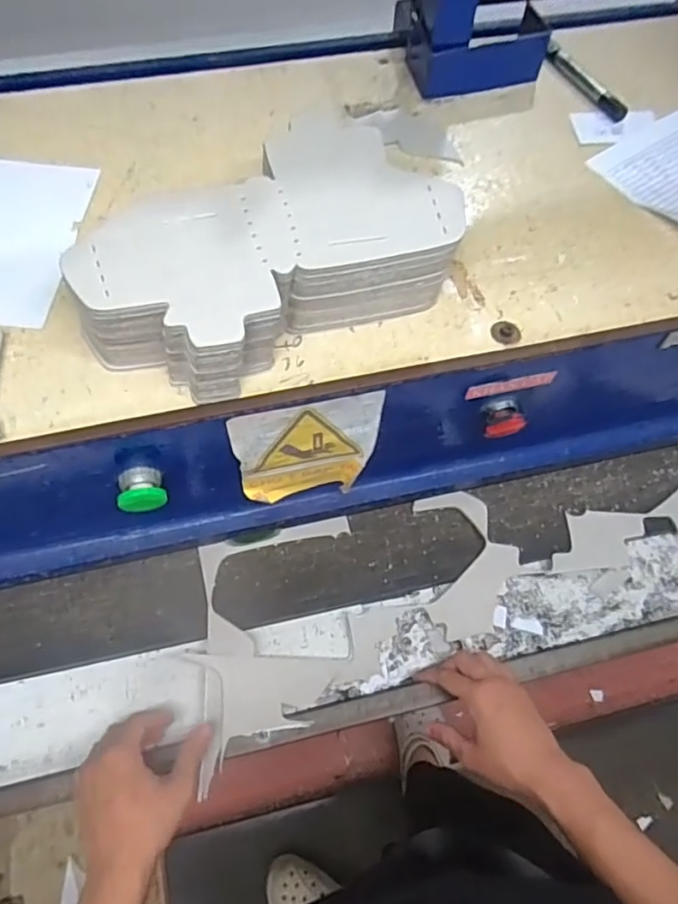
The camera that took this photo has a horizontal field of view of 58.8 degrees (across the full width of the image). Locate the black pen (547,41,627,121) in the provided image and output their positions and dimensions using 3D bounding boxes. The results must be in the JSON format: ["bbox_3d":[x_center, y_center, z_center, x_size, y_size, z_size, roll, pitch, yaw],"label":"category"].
[{"bbox_3d":[0.266,-0.407,0.655,0.020,0.018,0.131,-24,67,-13],"label":"black pen"}]

